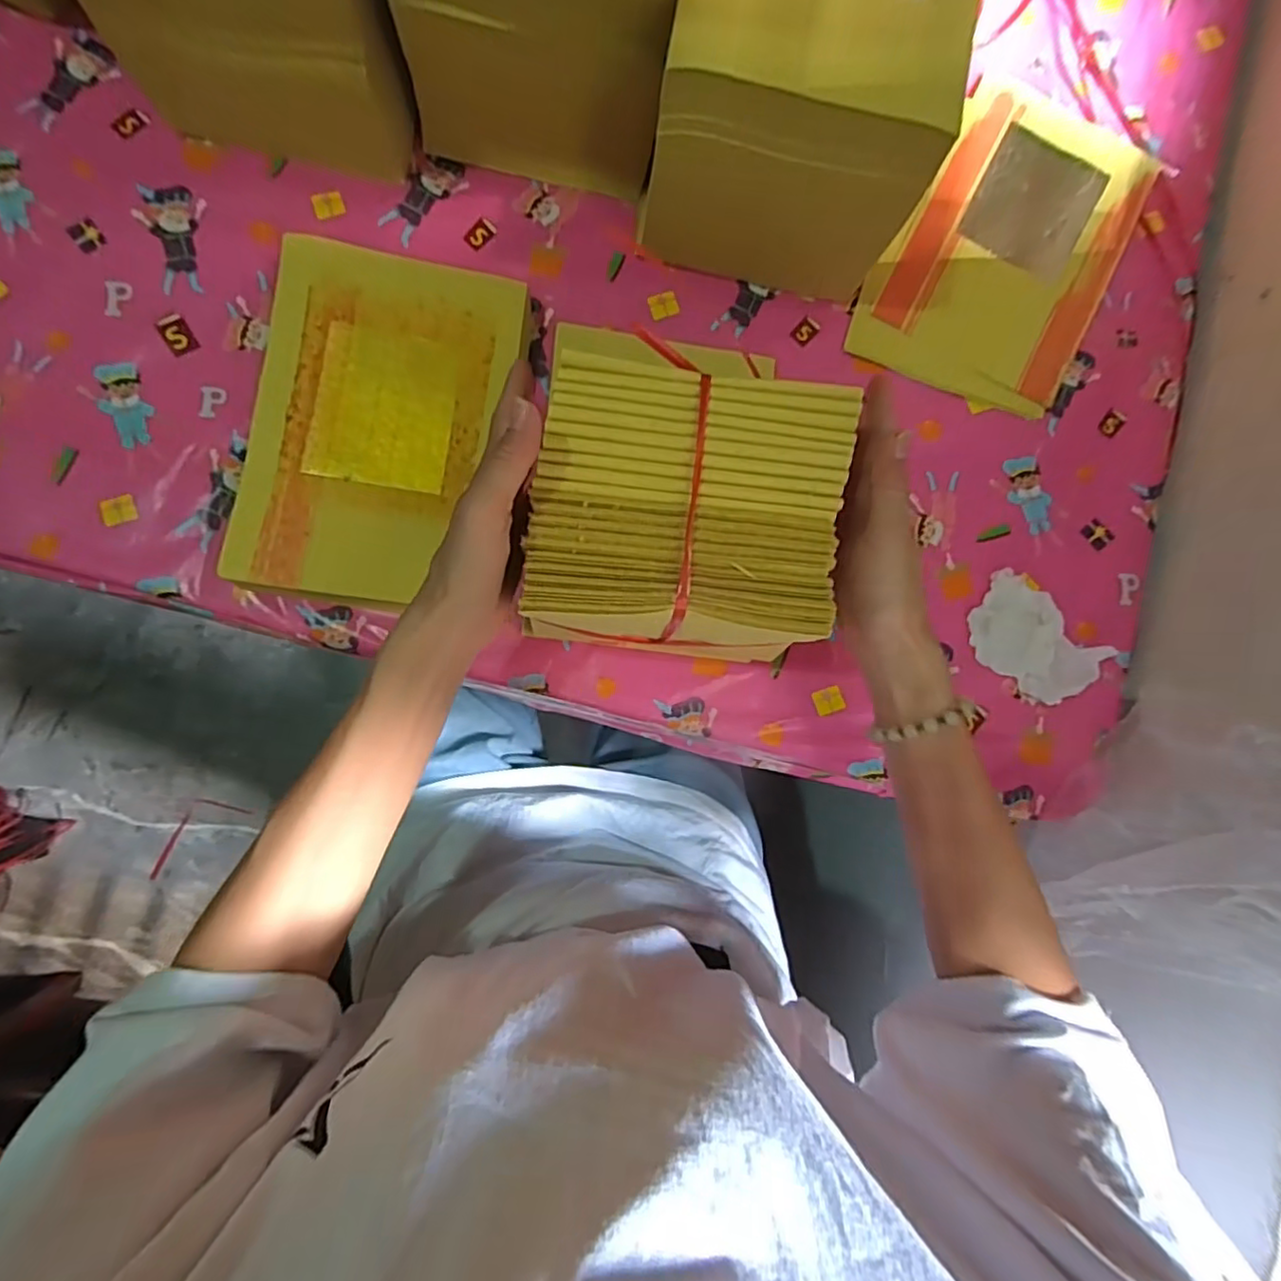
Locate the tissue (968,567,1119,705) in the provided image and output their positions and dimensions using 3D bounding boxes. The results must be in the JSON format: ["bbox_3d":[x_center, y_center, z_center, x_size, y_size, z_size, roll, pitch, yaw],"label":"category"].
[{"bbox_3d":[0.284,0.000,0.459,0.093,0.025,0.064,42,82,-1],"label":"tissue"}]

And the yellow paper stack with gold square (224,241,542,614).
[{"bbox_3d":[-0.175,-0.140,0.427,0.156,0.028,0.231,11,84,-5],"label":"yellow paper stack with gold square"}]

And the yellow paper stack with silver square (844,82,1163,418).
[{"bbox_3d":[0.287,-0.304,0.495,0.163,0.013,0.261,28,83,-3],"label":"yellow paper stack with silver square"}]

